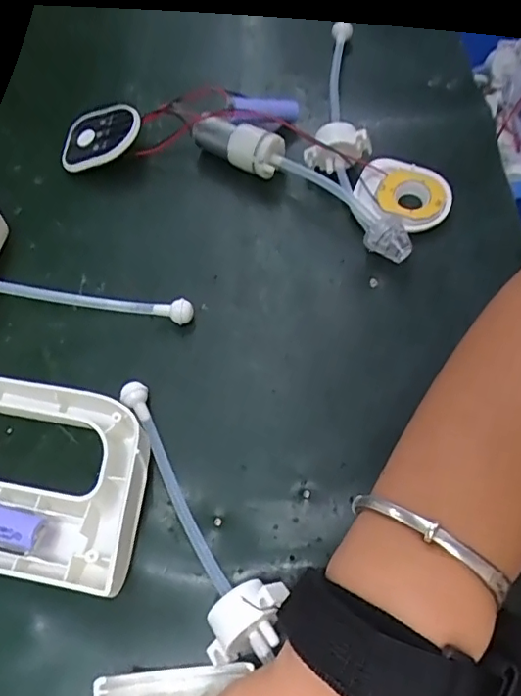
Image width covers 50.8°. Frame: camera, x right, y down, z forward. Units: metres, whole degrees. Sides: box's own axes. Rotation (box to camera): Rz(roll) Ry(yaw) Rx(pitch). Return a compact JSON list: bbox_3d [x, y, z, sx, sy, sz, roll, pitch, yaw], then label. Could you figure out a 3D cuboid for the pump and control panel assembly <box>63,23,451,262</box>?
[{"bbox_3d":[0.012,-0.159,0.366,0.245,0.033,0.169,21,68,15],"label":"pump and control panel assembly"}]

